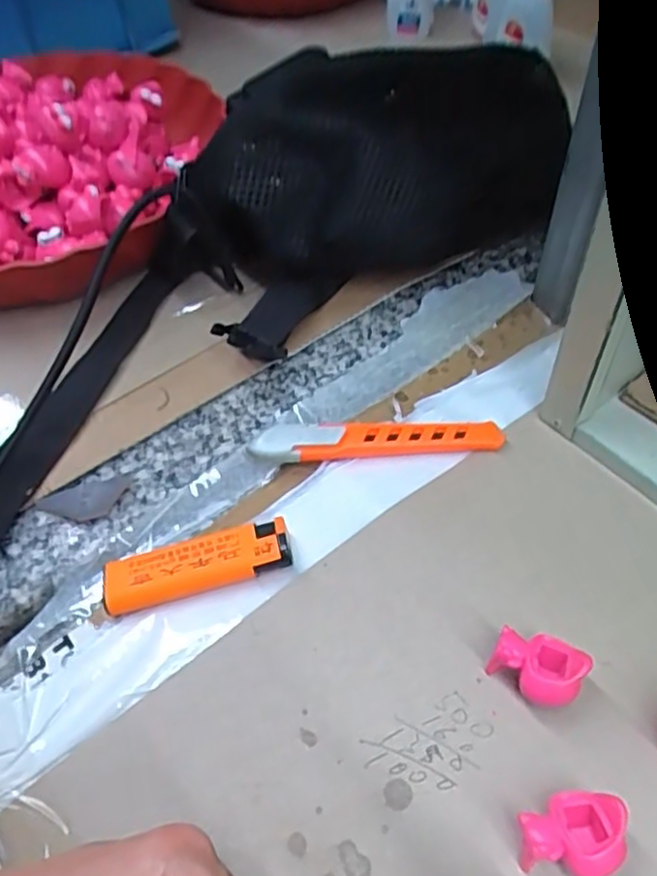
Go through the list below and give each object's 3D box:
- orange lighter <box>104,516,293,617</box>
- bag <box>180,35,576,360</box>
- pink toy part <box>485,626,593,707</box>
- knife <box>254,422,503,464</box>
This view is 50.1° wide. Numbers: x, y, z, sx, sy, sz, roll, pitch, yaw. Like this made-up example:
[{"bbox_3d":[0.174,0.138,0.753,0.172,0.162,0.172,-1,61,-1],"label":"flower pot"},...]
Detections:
[{"bbox_3d":[-0.056,0.054,0.300,0.080,0.007,0.023,-15,73,-2],"label":"orange lighter"},{"bbox_3d":[0.017,-0.139,0.391,0.203,0.113,0.095,-27,55,-17],"label":"bag"},{"bbox_3d":[0.078,0.086,0.264,0.032,0.021,0.023,30,59,24],"label":"pink toy part"},{"bbox_3d":[0.025,0.001,0.339,0.118,0.017,0.016,-5,52,-1],"label":"knife"}]

